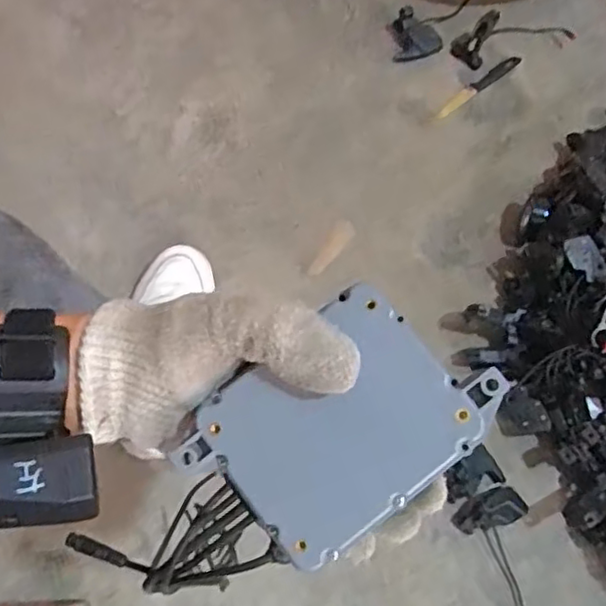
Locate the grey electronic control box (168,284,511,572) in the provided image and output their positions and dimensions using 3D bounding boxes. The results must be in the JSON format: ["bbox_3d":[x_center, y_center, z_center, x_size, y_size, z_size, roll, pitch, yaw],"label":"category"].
[{"bbox_3d":[0.015,0.051,0.273,0.116,0.024,0.081,-36,73,-14],"label":"grey electronic control box"}]

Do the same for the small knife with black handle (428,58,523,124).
[{"bbox_3d":[0.264,-0.327,0.977,0.181,0.007,0.019,-37,74,-14],"label":"small knife with black handle"}]

